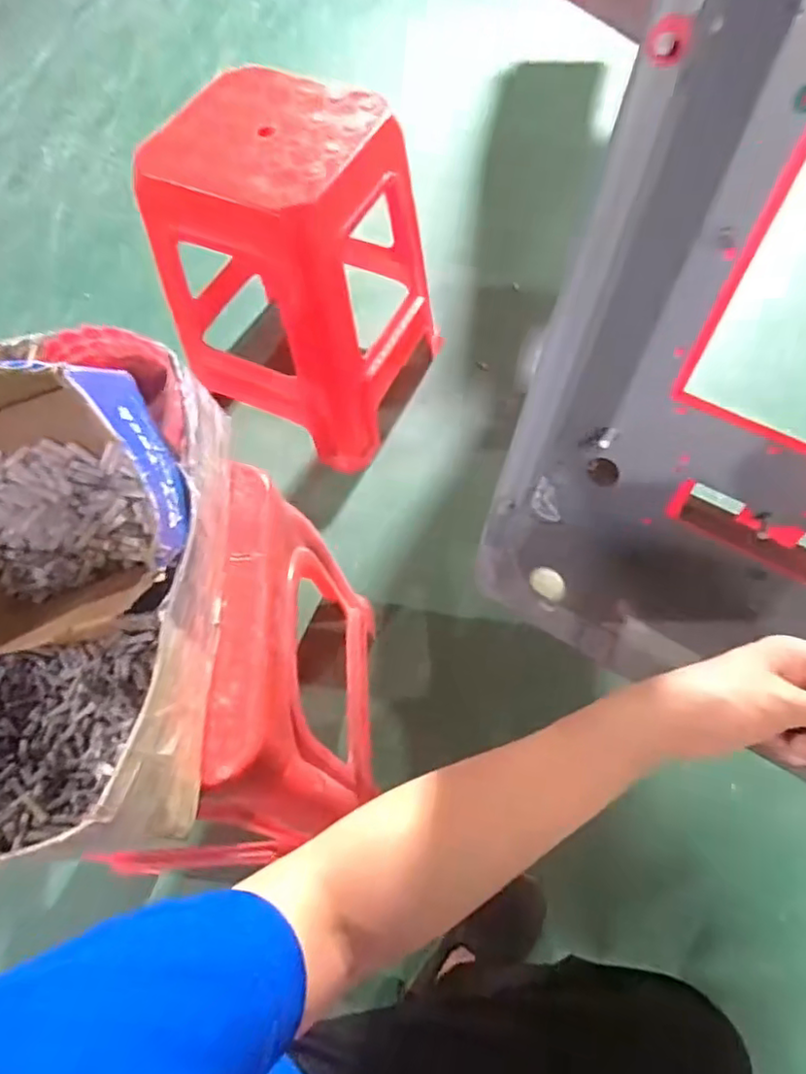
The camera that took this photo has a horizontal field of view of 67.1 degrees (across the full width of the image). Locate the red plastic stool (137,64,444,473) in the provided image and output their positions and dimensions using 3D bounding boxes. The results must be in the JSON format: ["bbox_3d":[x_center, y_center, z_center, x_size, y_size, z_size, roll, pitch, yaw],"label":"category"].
[{"bbox_3d":[-0.202,-0.445,1.051,0.391,0.480,0.391,22,66,14],"label":"red plastic stool"}]

